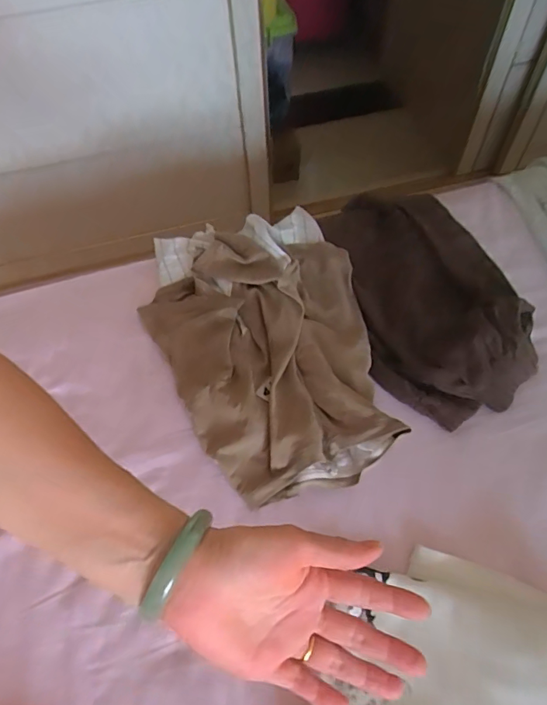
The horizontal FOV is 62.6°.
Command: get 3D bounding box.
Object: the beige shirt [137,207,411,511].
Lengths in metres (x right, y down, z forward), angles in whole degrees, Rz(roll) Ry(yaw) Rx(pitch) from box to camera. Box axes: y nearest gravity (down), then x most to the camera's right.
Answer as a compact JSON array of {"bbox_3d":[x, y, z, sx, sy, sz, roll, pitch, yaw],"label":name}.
[{"bbox_3d":[-0.015,-0.025,0.539,0.243,0.030,0.386,-14,58,-6],"label":"beige shirt"}]

